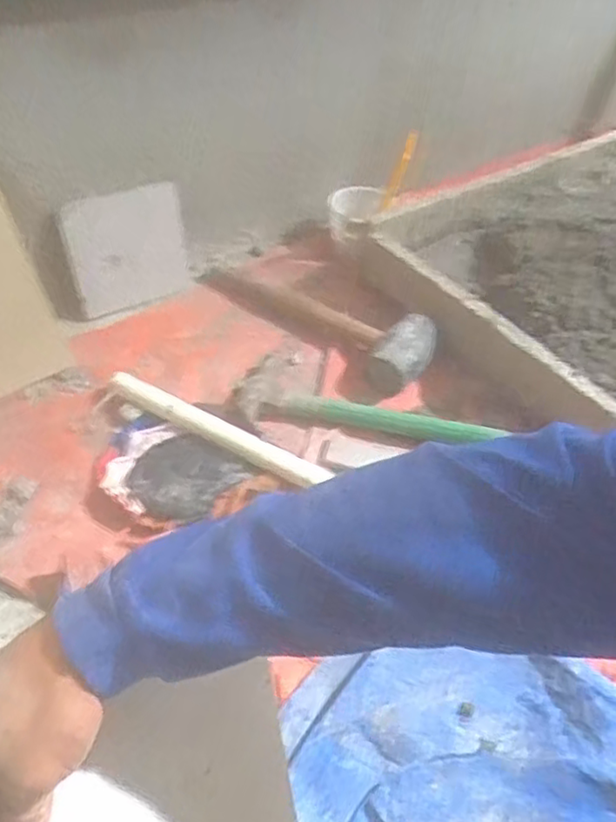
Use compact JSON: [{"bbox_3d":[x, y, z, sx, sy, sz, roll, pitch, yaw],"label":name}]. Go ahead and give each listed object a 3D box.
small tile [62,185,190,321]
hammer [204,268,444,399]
[{"bbox_3d":[-0.222,-0.203,0.818,0.162,0.159,0.013,-29,52,-31],"label":"small tile"},{"bbox_3d":[0.001,-0.126,0.811,0.328,0.059,0.083,29,52,20],"label":"hammer"}]

